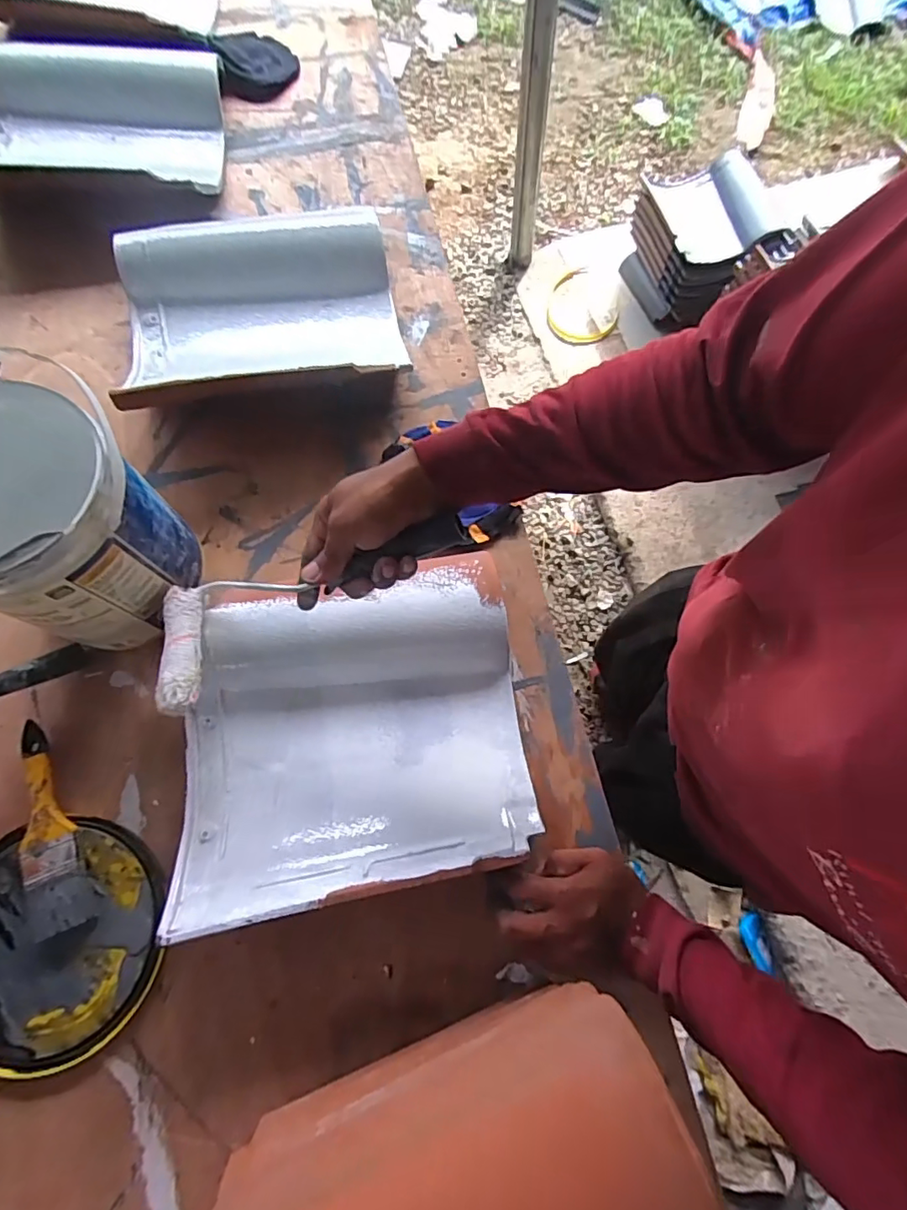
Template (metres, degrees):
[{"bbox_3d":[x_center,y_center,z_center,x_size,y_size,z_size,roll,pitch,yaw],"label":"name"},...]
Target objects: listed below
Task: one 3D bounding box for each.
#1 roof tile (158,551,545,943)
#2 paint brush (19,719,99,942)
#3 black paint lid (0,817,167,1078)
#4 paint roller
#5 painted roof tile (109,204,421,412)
[{"bbox_3d":[-0.094,0.103,0.504,0.313,0.066,0.290,-9,73,-5],"label":"roof tile"},{"bbox_3d":[-0.376,0.204,0.496,0.048,0.030,0.187,-27,75,-10],"label":"paint brush"},{"bbox_3d":[-0.358,0.296,0.474,0.194,0.022,0.184,1,72,-2],"label":"black paint lid"},{"bbox_3d":[-0.122,-0.002,0.449,0.282,0.043,0.118,-17,73,13],"label":"paint roller"},{"bbox_3d":[-0.231,-0.373,0.659,0.322,0.082,0.306,-13,73,-7],"label":"painted roof tile"}]

